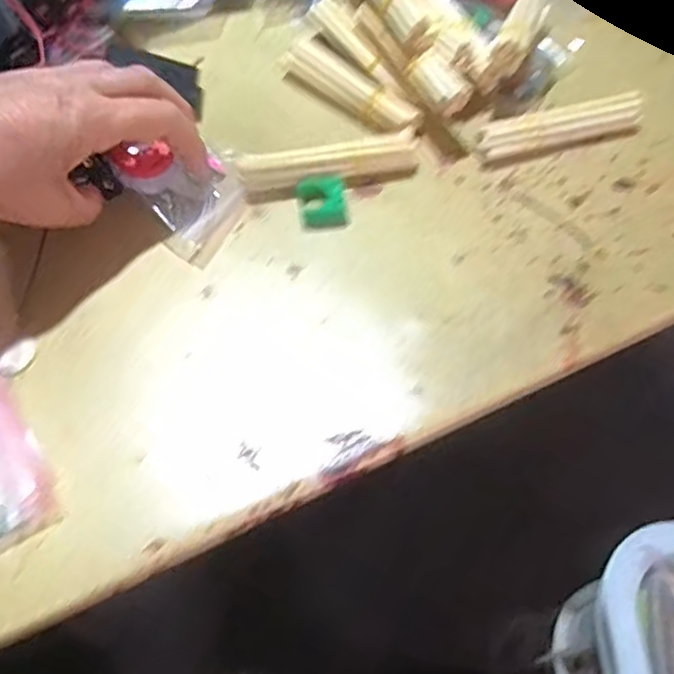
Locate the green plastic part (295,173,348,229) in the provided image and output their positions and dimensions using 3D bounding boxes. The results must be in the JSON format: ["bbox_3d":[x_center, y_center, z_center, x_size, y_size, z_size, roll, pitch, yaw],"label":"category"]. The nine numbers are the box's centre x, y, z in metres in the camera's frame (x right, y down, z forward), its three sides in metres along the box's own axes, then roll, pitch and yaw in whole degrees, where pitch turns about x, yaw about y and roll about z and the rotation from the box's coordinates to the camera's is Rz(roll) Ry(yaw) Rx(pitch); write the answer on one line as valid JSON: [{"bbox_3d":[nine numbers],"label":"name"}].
[{"bbox_3d":[-0.008,-0.077,0.387,0.027,0.010,0.032,-5,60,-2],"label":"green plastic part"}]

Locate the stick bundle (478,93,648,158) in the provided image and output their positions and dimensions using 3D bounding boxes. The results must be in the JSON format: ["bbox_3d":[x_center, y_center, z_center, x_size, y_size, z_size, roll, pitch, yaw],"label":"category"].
[{"bbox_3d":[0.133,-0.125,0.409,0.102,0.019,0.017,-14,60,-7],"label":"stick bundle"}]

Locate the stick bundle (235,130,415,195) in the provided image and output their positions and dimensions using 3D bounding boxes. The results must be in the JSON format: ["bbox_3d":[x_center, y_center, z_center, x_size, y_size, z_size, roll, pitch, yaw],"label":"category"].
[{"bbox_3d":[-0.003,-0.100,0.398,0.104,0.017,0.022,-12,60,-6],"label":"stick bundle"}]

